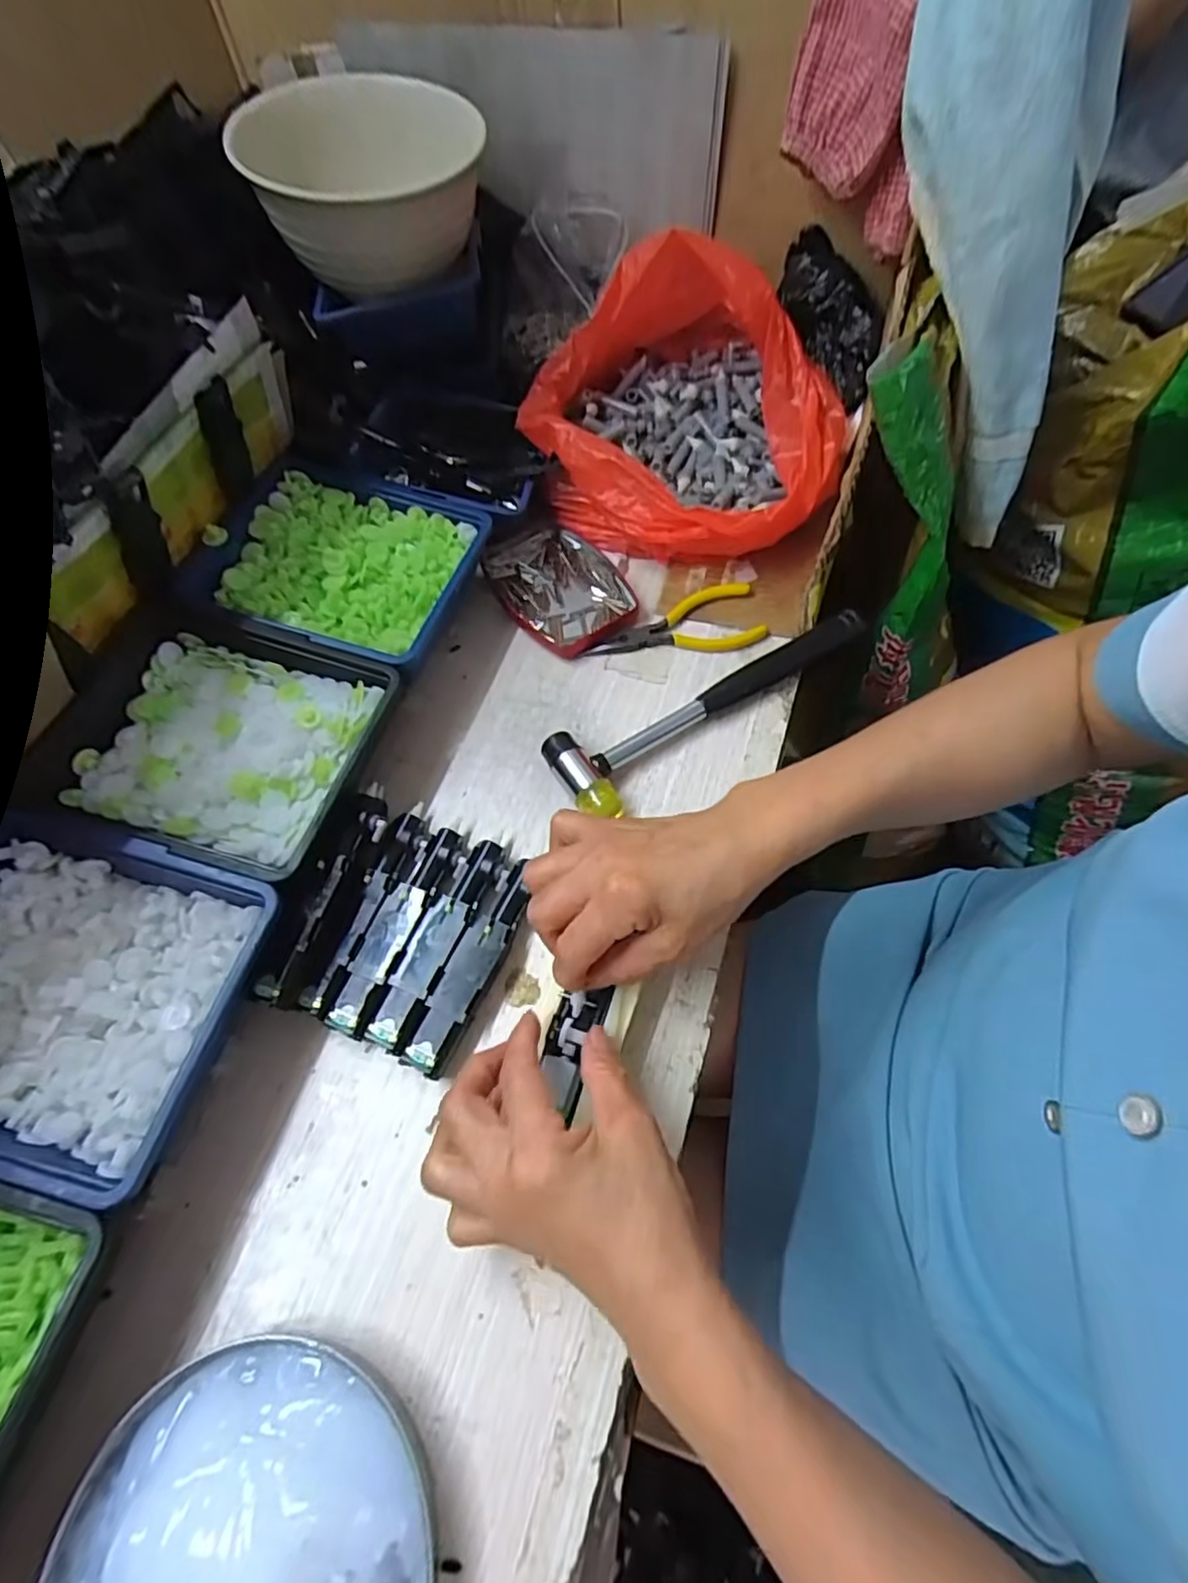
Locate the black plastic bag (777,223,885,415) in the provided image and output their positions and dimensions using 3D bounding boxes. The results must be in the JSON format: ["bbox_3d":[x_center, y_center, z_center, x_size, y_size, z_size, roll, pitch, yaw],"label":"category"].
[{"bbox_3d":[0.191,-0.366,0.504,0.056,0.046,0.134,-25,90,-10],"label":"black plastic bag"}]

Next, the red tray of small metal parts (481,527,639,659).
[{"bbox_3d":[-0.025,-0.151,0.484,0.082,0.013,0.125,-29,62,-12],"label":"red tray of small metal parts"}]

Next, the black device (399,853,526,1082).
[{"bbox_3d":[-0.062,0.091,0.348,0.024,0.020,0.114,20,64,15],"label":"black device"}]

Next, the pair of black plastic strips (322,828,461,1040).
[{"bbox_3d":[-0.107,0.075,0.362,0.026,0.019,0.118,18,63,14],"label":"pair of black plastic strips"}]

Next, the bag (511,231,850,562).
[{"bbox_3d":[0.070,-0.291,0.485,0.232,0.129,0.214,20,64,15],"label":"bag"}]

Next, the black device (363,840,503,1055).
[{"bbox_3d":[-0.082,0.082,0.357,0.026,0.019,0.118,19,64,14],"label":"black device"}]

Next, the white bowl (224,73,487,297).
[{"bbox_3d":[-0.149,-0.421,0.455,0.144,0.072,0.141,-2,60,3],"label":"white bowl"}]

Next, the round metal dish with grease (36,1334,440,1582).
[{"bbox_3d":[-0.132,0.292,0.236,0.140,0.033,0.140,-2,60,3],"label":"round metal dish with grease"}]

